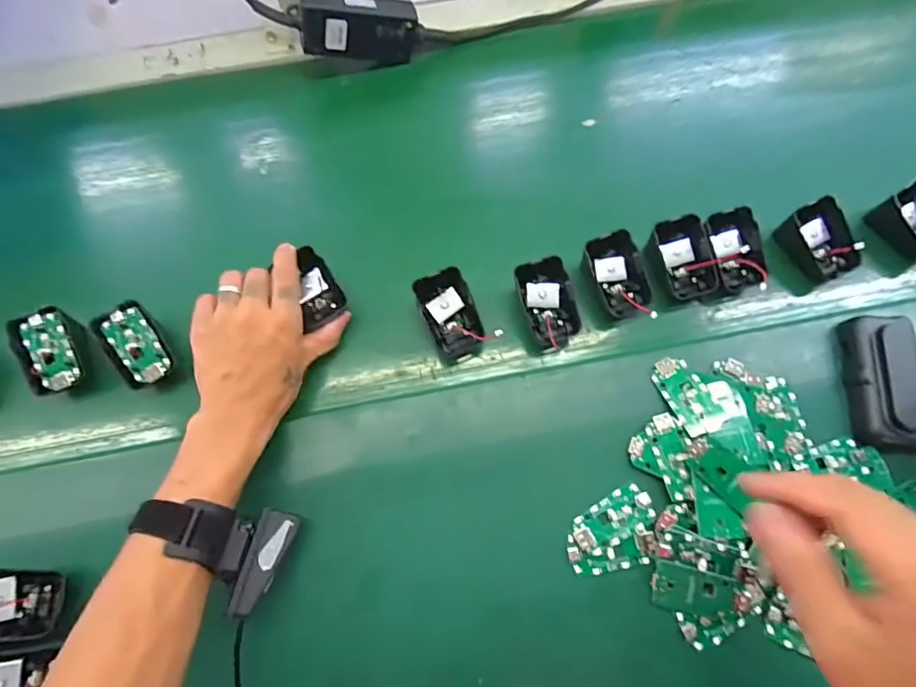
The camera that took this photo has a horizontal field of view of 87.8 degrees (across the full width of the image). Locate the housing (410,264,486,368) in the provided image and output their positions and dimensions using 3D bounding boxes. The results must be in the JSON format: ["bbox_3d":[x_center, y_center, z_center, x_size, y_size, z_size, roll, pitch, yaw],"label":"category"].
[{"bbox_3d":[-0.005,-0.025,0.402,0.049,0.034,0.066,-22,71,-6],"label":"housing"}]

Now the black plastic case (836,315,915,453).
[{"bbox_3d":[0.341,0.031,0.377,0.050,0.029,0.103,4,70,4],"label":"black plastic case"}]

